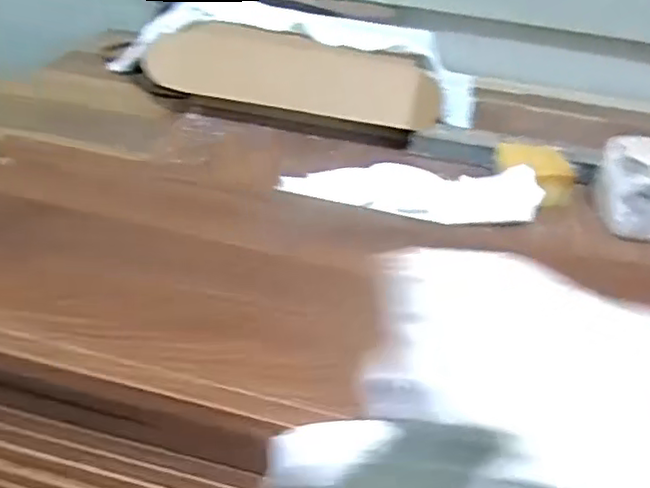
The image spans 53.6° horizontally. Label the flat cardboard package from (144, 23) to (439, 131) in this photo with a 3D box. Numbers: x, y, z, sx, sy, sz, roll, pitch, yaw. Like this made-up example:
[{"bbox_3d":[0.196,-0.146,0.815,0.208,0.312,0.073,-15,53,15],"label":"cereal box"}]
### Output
[{"bbox_3d":[-0.056,-0.265,1.028,0.483,0.110,0.117,7,36,6],"label":"flat cardboard package"}]

